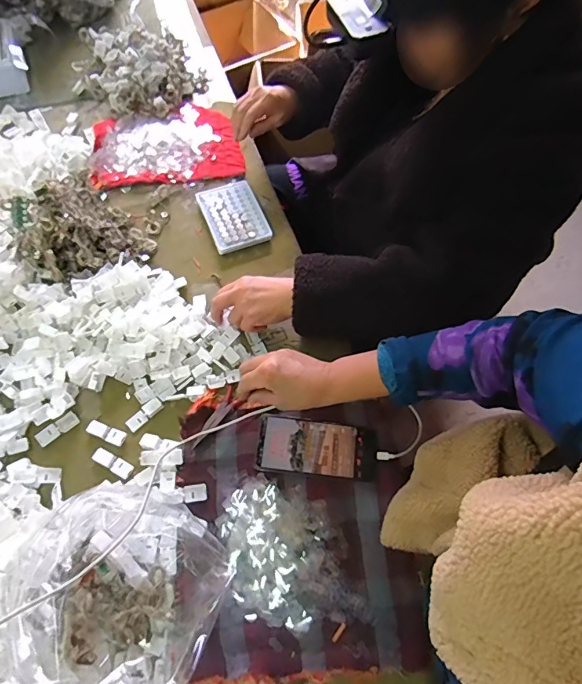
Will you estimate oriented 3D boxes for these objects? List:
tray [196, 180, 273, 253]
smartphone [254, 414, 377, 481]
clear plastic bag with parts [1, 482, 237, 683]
[{"bbox_3d":[-0.099,-0.220,0.758,0.095,0.014,0.141,-20,68,-11],"label":"tray"},{"bbox_3d":[0.034,0.141,0.587,0.156,0.009,0.072,7,66,1],"label":"smartphone"},{"bbox_3d":[-0.198,0.275,0.489,0.238,0.065,0.216,36,69,13],"label":"clear plastic bag with parts"}]

